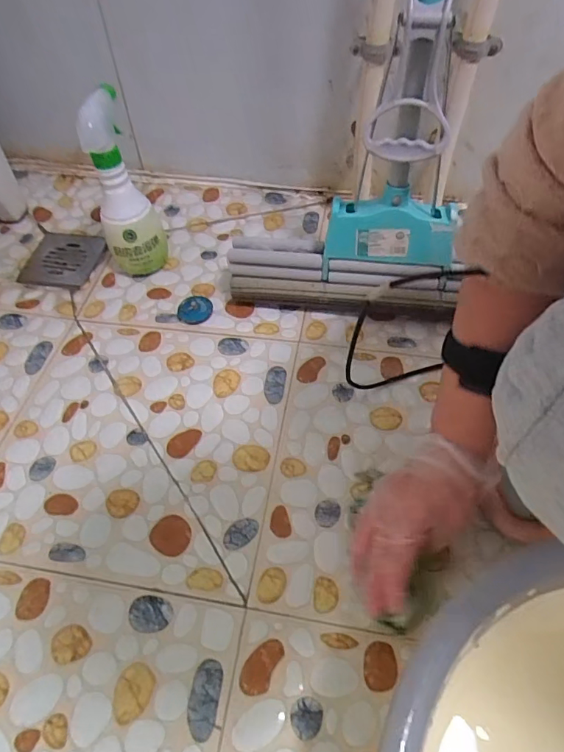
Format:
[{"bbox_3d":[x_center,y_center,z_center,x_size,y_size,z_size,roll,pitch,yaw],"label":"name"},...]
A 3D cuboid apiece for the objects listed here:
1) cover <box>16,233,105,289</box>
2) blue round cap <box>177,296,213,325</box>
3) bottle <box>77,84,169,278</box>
[{"bbox_3d":[-0.323,-0.171,0.675,0.108,0.014,0.105,10,56,9],"label":"cover"},{"bbox_3d":[-0.113,-0.086,0.594,0.045,0.017,0.037,-16,55,-8],"label":"blue round cap"},{"bbox_3d":[-0.201,-0.226,0.575,0.070,0.219,0.067,-20,56,-11],"label":"bottle"}]

